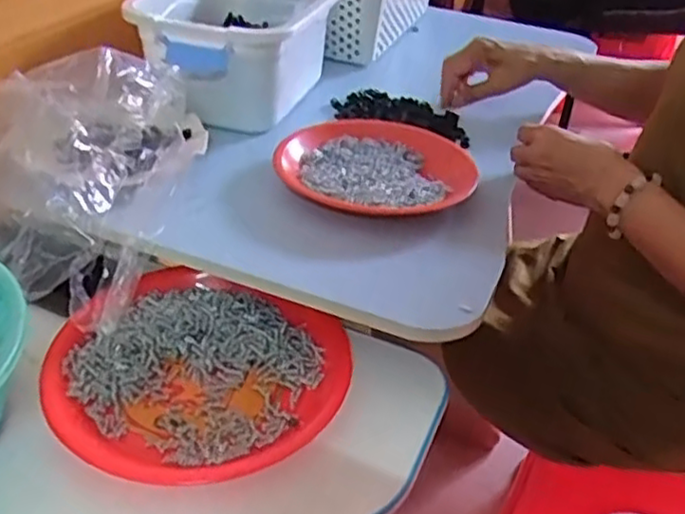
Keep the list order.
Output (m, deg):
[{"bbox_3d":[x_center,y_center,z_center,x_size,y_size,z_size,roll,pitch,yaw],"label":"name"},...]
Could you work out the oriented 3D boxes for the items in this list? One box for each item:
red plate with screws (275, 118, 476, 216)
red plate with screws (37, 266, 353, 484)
[{"bbox_3d":[0.034,-0.088,0.657,0.180,0.024,0.183,3,37,-2],"label":"red plate with screws"},{"bbox_3d":[-0.109,0.083,0.514,0.197,0.024,0.198,3,37,-2],"label":"red plate with screws"}]

